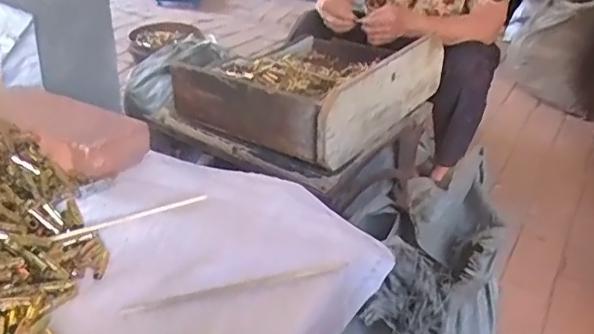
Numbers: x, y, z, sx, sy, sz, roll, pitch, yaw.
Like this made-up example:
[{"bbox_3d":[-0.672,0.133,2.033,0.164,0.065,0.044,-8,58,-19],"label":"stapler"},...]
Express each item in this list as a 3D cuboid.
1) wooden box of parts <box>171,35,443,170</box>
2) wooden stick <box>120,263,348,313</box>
[{"bbox_3d":[0.047,-0.201,1.208,0.371,0.146,0.495,24,38,29],"label":"wooden box of parts"},{"bbox_3d":[-0.054,0.112,0.532,0.211,0.008,0.013,-7,33,-15],"label":"wooden stick"}]

